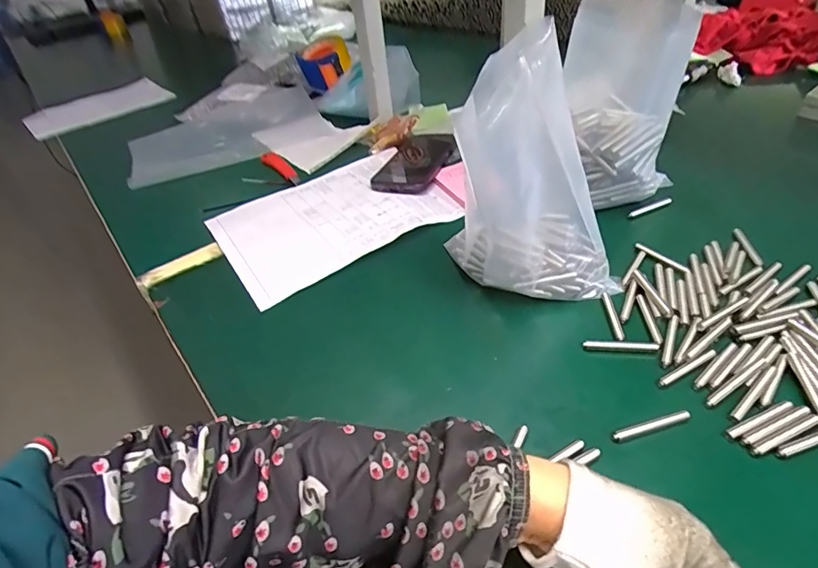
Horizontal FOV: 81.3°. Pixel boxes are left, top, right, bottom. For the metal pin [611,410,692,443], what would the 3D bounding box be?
[{"bbox_3d":[0.173,0.101,0.342,0.059,0.006,0.009,-14,41,-7],"label":"metal pin"}]

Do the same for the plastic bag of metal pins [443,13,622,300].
[{"bbox_3d":[0.110,-0.094,0.424,0.130,0.202,0.124,-16,41,-9],"label":"plastic bag of metal pins"}]

